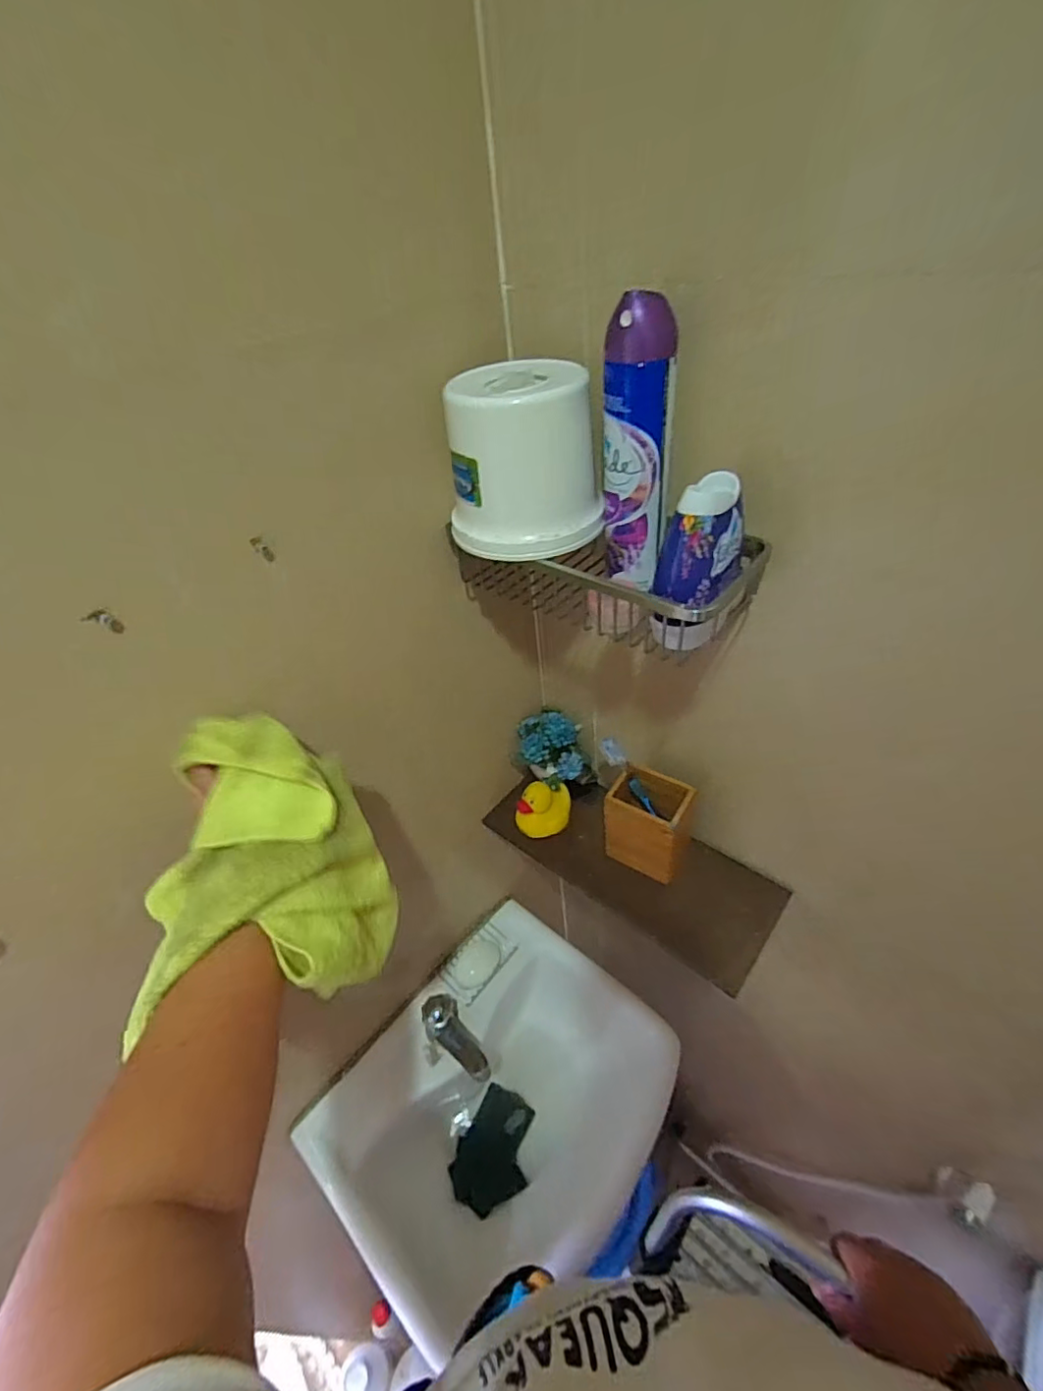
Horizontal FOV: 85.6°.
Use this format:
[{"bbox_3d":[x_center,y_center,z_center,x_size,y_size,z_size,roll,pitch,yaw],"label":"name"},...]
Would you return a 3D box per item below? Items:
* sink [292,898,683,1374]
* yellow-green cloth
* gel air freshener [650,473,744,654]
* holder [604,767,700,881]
[{"bbox_3d":[-0.021,0.579,0.802,0.369,0.157,0.445,26,51,32],"label":"sink"},{"bbox_3d":[-0.184,0.133,0.419,0.129,0.173,0.176,-2,41,7],"label":"yellow-green cloth"},{"bbox_3d":[0.136,-0.102,0.431,0.054,0.104,0.087,15,46,24],"label":"gel air freshener"},{"bbox_3d":[0.157,0.157,0.692,0.100,0.105,0.075,19,48,28],"label":"holder"}]

